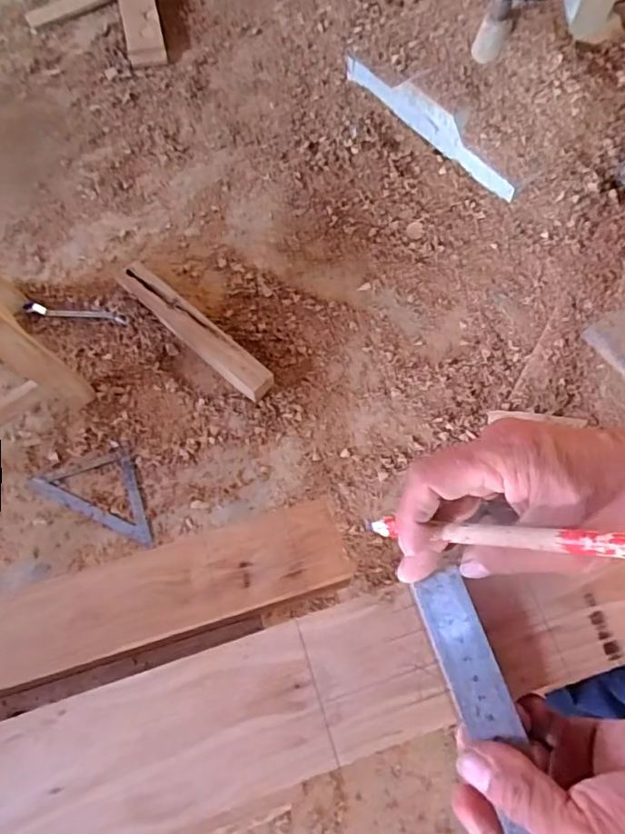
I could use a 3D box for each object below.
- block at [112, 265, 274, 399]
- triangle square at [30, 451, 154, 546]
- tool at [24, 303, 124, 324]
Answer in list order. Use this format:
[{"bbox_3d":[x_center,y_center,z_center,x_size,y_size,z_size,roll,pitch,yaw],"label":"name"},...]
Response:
[{"bbox_3d":[-0.257,-0.189,1.193,0.429,0.063,0.066,41,72,12],"label":"block"},{"bbox_3d":[-0.407,0.134,1.096,0.260,0.009,0.138,24,70,7],"label":"triangle square"},{"bbox_3d":[-0.526,-0.230,1.219,0.231,0.011,0.025,7,68,0],"label":"tool"}]

